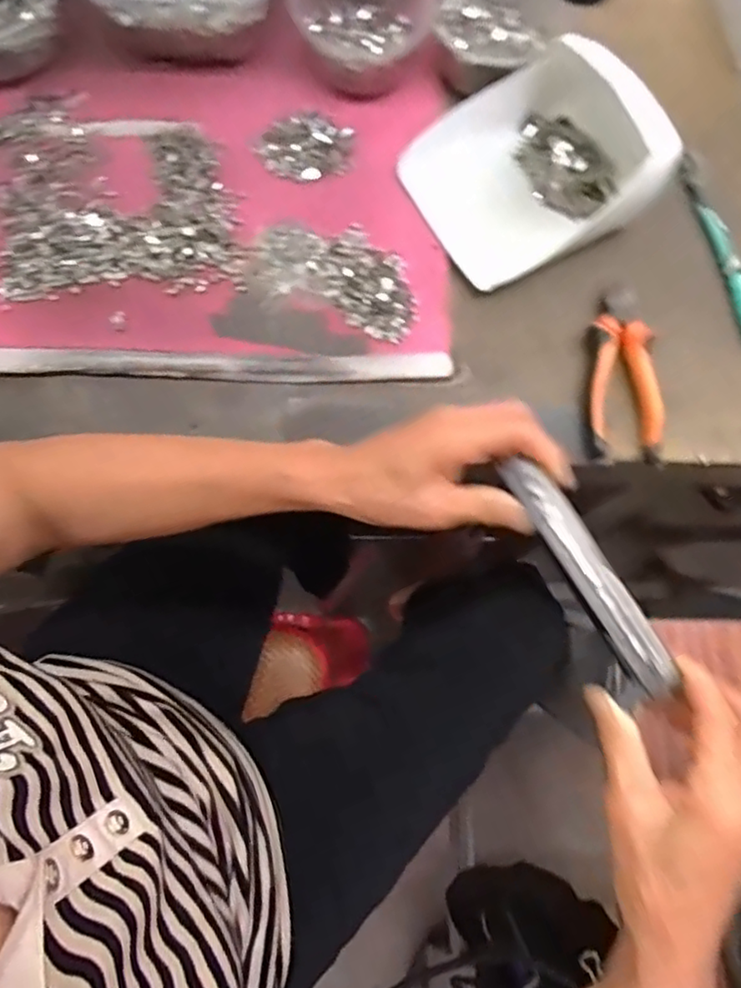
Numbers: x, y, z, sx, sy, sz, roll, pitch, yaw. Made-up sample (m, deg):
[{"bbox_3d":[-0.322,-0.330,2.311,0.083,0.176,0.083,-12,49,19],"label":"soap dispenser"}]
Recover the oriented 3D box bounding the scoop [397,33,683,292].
[{"bbox_3d":[0.134,-0.272,0.501,0.180,0.087,0.154,-27,76,-9],"label":"scoop"}]

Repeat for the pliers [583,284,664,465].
[{"bbox_3d":[0.197,-0.099,0.498,0.057,0.028,0.146,5,74,0],"label":"pliers"}]

